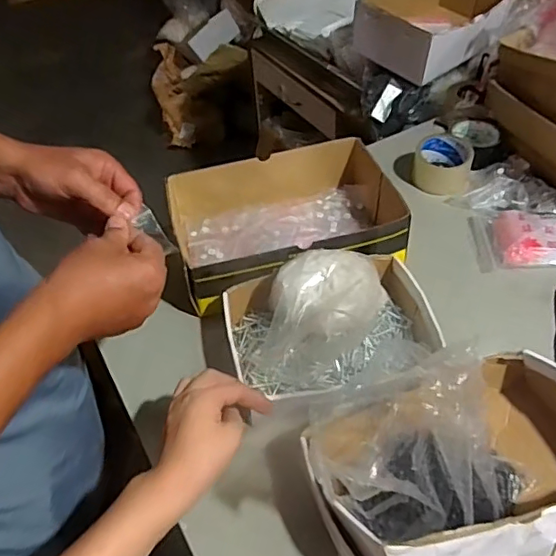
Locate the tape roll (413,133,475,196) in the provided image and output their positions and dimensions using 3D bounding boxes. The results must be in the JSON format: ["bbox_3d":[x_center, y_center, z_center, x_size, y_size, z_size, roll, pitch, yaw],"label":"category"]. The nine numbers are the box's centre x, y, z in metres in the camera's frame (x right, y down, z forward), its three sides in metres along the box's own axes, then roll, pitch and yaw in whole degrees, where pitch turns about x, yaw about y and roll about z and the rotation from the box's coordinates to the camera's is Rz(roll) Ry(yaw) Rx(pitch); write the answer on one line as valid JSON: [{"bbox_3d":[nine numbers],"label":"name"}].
[{"bbox_3d":[0.268,-0.185,0.906,0.087,0.054,0.094,-2,47,2],"label":"tape roll"}]

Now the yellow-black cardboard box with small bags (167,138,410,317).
[{"bbox_3d":[0.013,-0.079,0.798,0.310,0.080,0.227,-12,47,-7],"label":"yellow-black cardboard box with small bags"}]

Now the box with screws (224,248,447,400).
[{"bbox_3d":[0.061,0.041,0.667,0.231,0.103,0.148,-9,47,-5],"label":"box with screws"}]

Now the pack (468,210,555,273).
[{"bbox_3d":[0.382,-0.063,0.808,0.188,0.033,0.120,0,47,4],"label":"pack"}]

